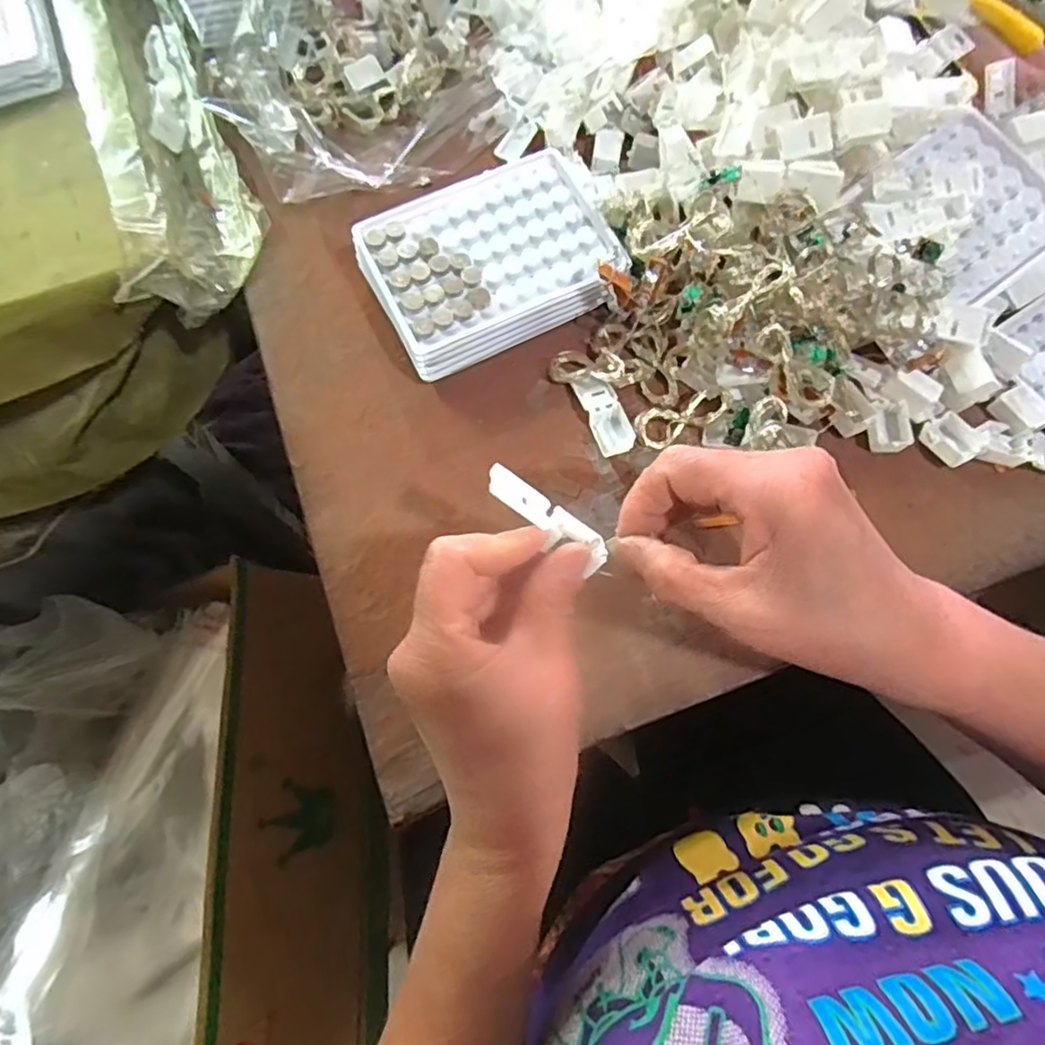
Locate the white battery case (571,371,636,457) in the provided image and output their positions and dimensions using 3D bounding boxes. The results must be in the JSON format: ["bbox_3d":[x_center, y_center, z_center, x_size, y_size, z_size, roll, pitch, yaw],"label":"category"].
[{"bbox_3d":[0.045,-0.060,0.356,0.019,0.009,0.050,-20,72,-5],"label":"white battery case"}]

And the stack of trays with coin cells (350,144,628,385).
[{"bbox_3d":[-0.018,-0.151,0.374,0.135,0.029,0.104,-23,72,-6],"label":"stack of trays with coin cells"}]

